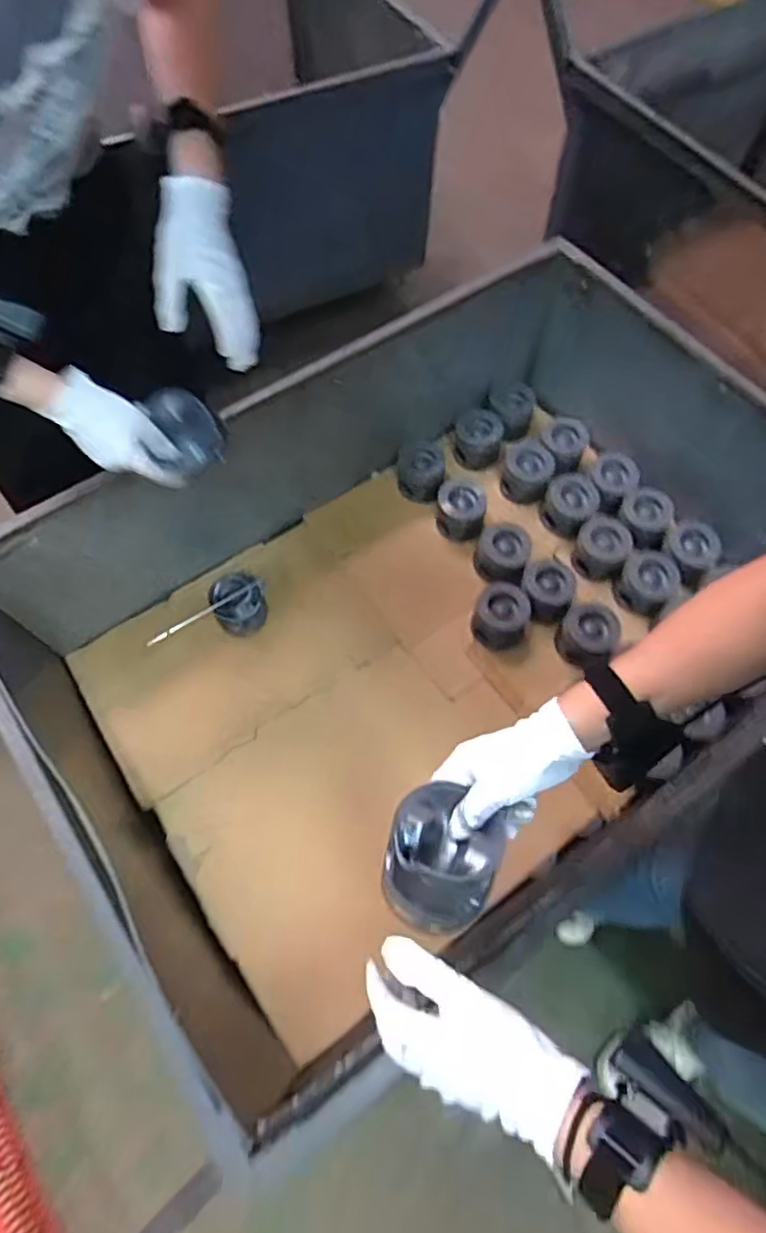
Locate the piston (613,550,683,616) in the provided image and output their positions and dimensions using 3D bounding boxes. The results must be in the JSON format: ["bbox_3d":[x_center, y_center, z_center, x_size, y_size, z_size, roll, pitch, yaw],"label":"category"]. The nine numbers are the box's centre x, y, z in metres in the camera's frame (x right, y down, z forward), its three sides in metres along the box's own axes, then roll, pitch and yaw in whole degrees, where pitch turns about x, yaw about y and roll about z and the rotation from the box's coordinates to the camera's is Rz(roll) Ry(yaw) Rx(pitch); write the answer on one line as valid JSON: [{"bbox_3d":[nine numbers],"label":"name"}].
[{"bbox_3d":[0.457,-0.059,1.077,0.088,0.065,0.091,0,65,-1],"label":"piston"}]

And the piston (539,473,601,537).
[{"bbox_3d":[0.338,-0.203,1.132,0.089,0.071,0.094,0,65,-1],"label":"piston"}]

